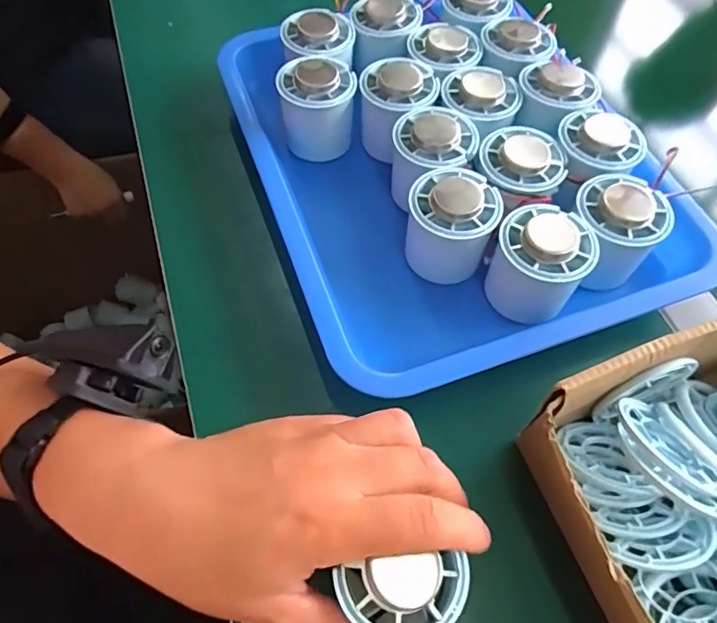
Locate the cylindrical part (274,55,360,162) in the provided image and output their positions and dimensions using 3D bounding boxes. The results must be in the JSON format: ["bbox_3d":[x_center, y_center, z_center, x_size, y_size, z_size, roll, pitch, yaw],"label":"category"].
[{"bbox_3d":[-0.029,-0.149,0.386,0.051,0.059,0.051,2,58,-1],"label":"cylindrical part"}]

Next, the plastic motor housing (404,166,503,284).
[{"bbox_3d":[0.058,-0.052,0.334,0.052,0.062,0.052,1,58,-1],"label":"plastic motor housing"}]

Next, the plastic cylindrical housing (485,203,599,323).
[{"bbox_3d":[0.107,-0.028,0.319,0.051,0.065,0.049,1,58,-1],"label":"plastic cylindrical housing"}]

